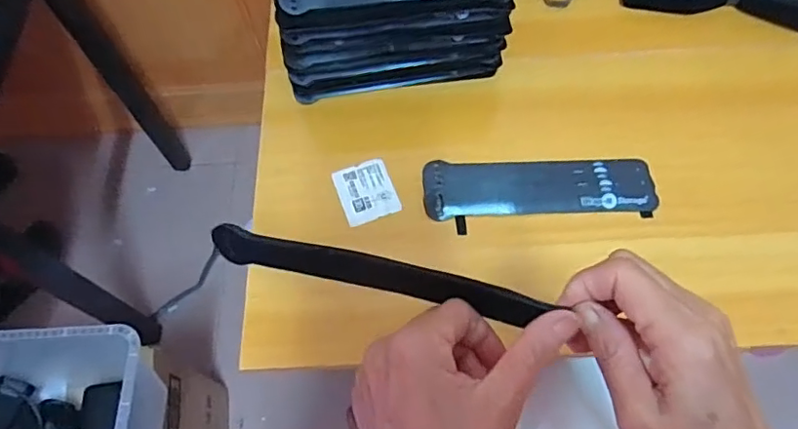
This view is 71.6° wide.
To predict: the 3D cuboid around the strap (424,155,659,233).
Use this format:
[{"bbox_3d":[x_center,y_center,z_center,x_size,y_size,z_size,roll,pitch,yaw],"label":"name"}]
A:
[{"bbox_3d":[0.124,-0.023,0.495,0.199,0.011,0.061,-3,65,2],"label":"strap"}]

